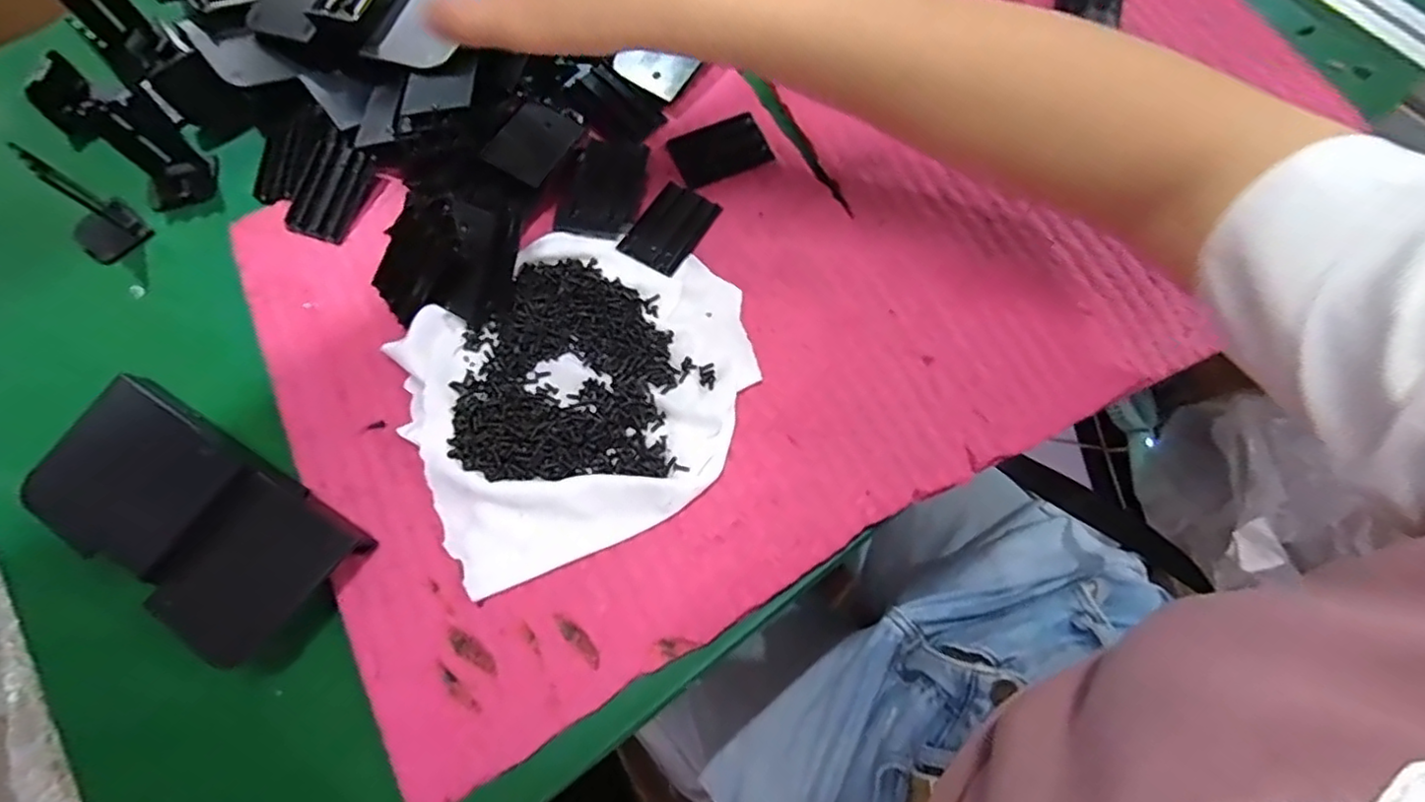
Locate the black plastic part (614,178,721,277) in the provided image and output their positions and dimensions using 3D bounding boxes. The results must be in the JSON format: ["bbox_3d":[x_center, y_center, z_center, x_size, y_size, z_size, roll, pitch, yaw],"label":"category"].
[{"bbox_3d":[-0.023,-0.096,0.353,0.035,0.005,0.055,29,73,11],"label":"black plastic part"}]

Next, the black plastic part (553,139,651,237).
[{"bbox_3d":[-0.061,-0.122,0.360,0.041,0.005,0.066,10,70,5],"label":"black plastic part"}]

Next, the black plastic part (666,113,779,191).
[{"bbox_3d":[0.004,-0.147,0.370,0.053,0.004,0.038,-24,71,-8],"label":"black plastic part"}]

